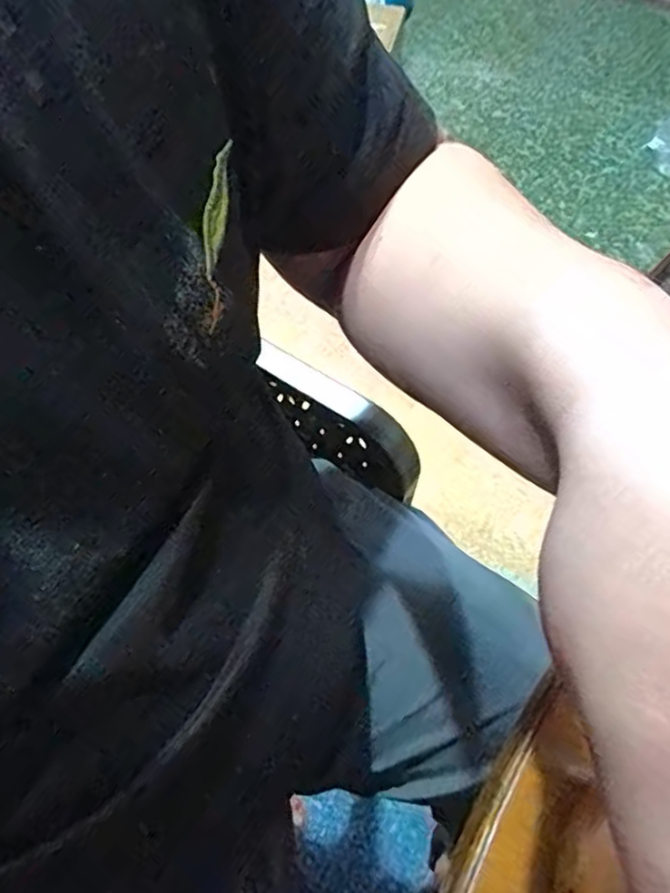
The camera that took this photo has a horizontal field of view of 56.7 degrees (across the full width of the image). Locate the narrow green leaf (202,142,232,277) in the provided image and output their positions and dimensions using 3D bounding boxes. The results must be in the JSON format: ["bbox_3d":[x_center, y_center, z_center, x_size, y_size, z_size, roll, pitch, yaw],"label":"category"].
[{"bbox_3d":[-0.044,-0.088,0.229,0.004,0.014,0.048,11,99,5],"label":"narrow green leaf"}]

